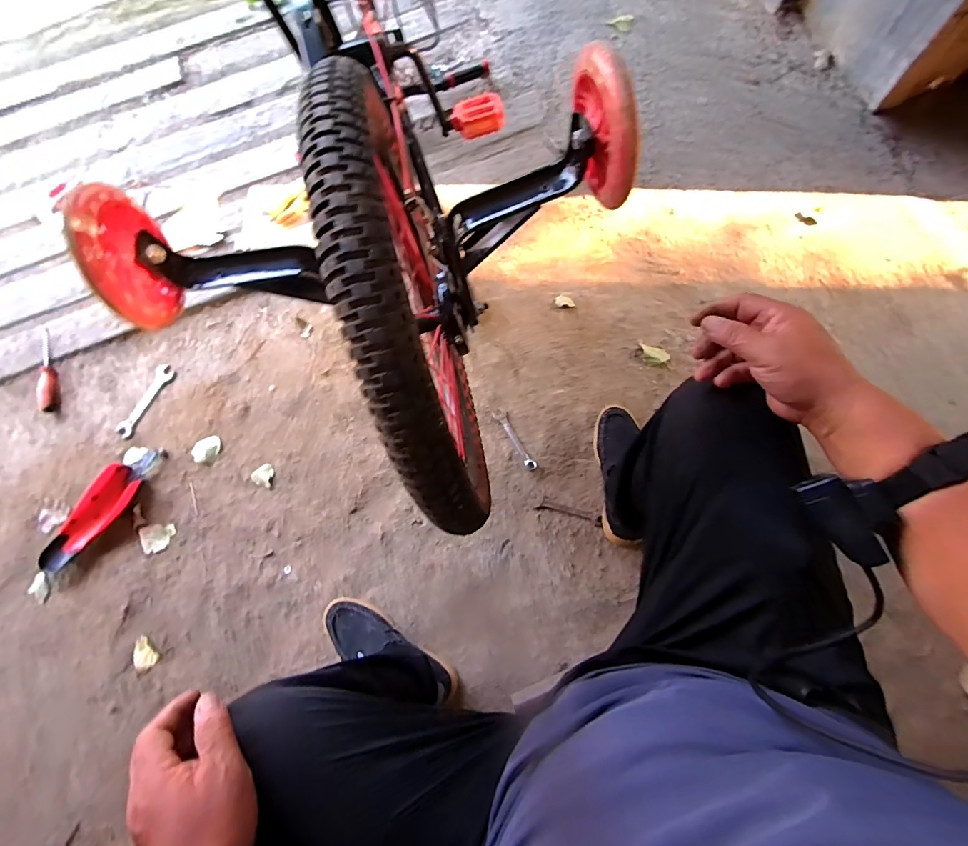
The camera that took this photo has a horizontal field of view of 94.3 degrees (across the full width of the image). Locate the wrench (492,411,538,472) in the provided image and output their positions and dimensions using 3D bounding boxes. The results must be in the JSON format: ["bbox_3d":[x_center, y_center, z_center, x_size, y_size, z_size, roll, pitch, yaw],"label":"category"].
[{"bbox_3d":[0.065,0.033,0.933,0.029,0.013,0.148,-30,75,-6],"label":"wrench"}]

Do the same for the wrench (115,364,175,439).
[{"bbox_3d":[-0.767,-0.052,1.018,0.042,0.007,0.181,24,76,9],"label":"wrench"}]

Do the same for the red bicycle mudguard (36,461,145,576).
[{"bbox_3d":[-0.811,0.201,0.931,0.092,0.030,0.242,26,77,9],"label":"red bicycle mudguard"}]

